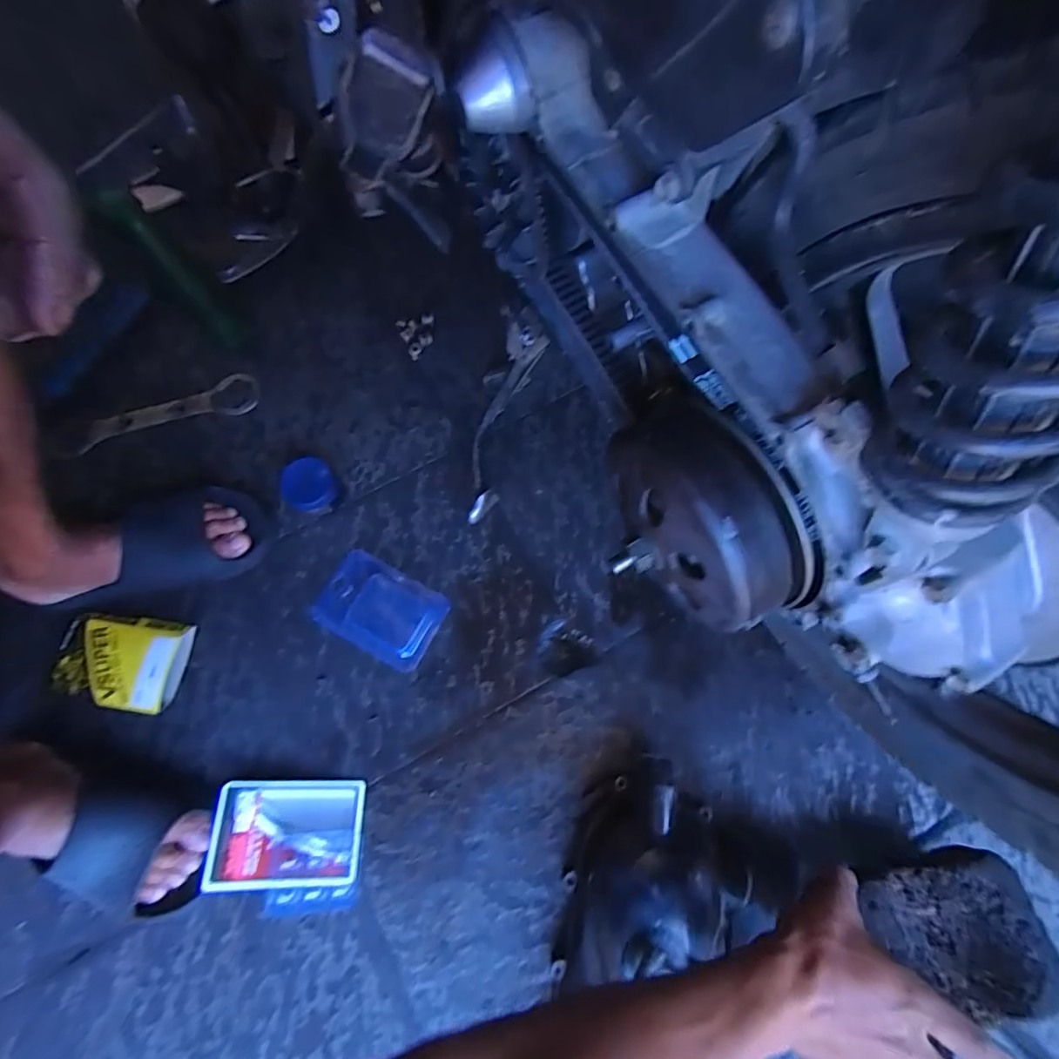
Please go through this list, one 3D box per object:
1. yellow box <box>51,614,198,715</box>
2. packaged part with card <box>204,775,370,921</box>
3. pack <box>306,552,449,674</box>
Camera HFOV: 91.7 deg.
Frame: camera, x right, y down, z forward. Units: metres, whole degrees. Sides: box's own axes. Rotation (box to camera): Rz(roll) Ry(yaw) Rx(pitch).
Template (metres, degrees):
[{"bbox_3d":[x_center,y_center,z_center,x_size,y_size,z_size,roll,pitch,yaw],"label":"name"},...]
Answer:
[{"bbox_3d":[-0.439,0.143,0.555,0.130,0.023,0.094,7,72,3],"label":"yellow box"},{"bbox_3d":[-0.236,0.306,0.497,0.138,0.025,0.112,1,72,1],"label":"packaged part with card"},{"bbox_3d":[-0.167,0.090,0.573,0.136,0.009,0.093,28,75,9],"label":"pack"}]

